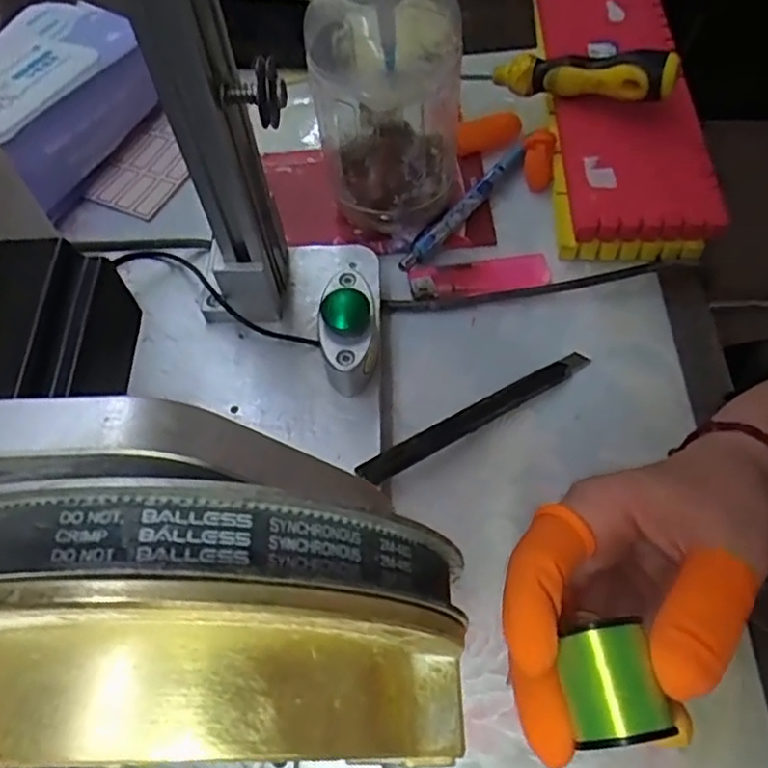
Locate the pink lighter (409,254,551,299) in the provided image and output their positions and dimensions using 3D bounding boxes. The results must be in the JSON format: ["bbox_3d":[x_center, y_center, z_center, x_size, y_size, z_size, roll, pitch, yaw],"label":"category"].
[{"bbox_3d":[0.054,-0.060,0.374,0.077,0.008,0.021,-7,61,-2],"label":"pink lighter"}]

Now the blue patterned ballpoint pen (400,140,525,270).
[{"bbox_3d":[0.049,-0.106,0.399,0.011,0.013,0.117,36,68,19],"label":"blue patterned ballpoint pen"}]

